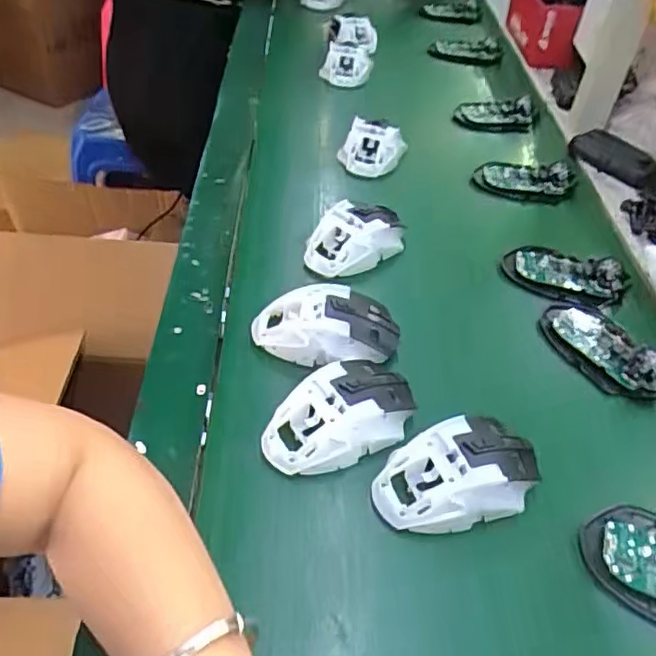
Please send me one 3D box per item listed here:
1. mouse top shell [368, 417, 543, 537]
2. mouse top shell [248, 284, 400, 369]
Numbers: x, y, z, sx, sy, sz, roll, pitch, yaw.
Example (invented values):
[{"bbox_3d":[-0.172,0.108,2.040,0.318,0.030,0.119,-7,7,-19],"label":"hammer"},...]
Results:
[{"bbox_3d":[0.088,0.096,0.415,0.113,0.036,0.060,-10,47,-15],"label":"mouse top shell"},{"bbox_3d":[-0.001,-0.001,0.501,0.112,0.033,0.063,-1,45,-6],"label":"mouse top shell"}]

